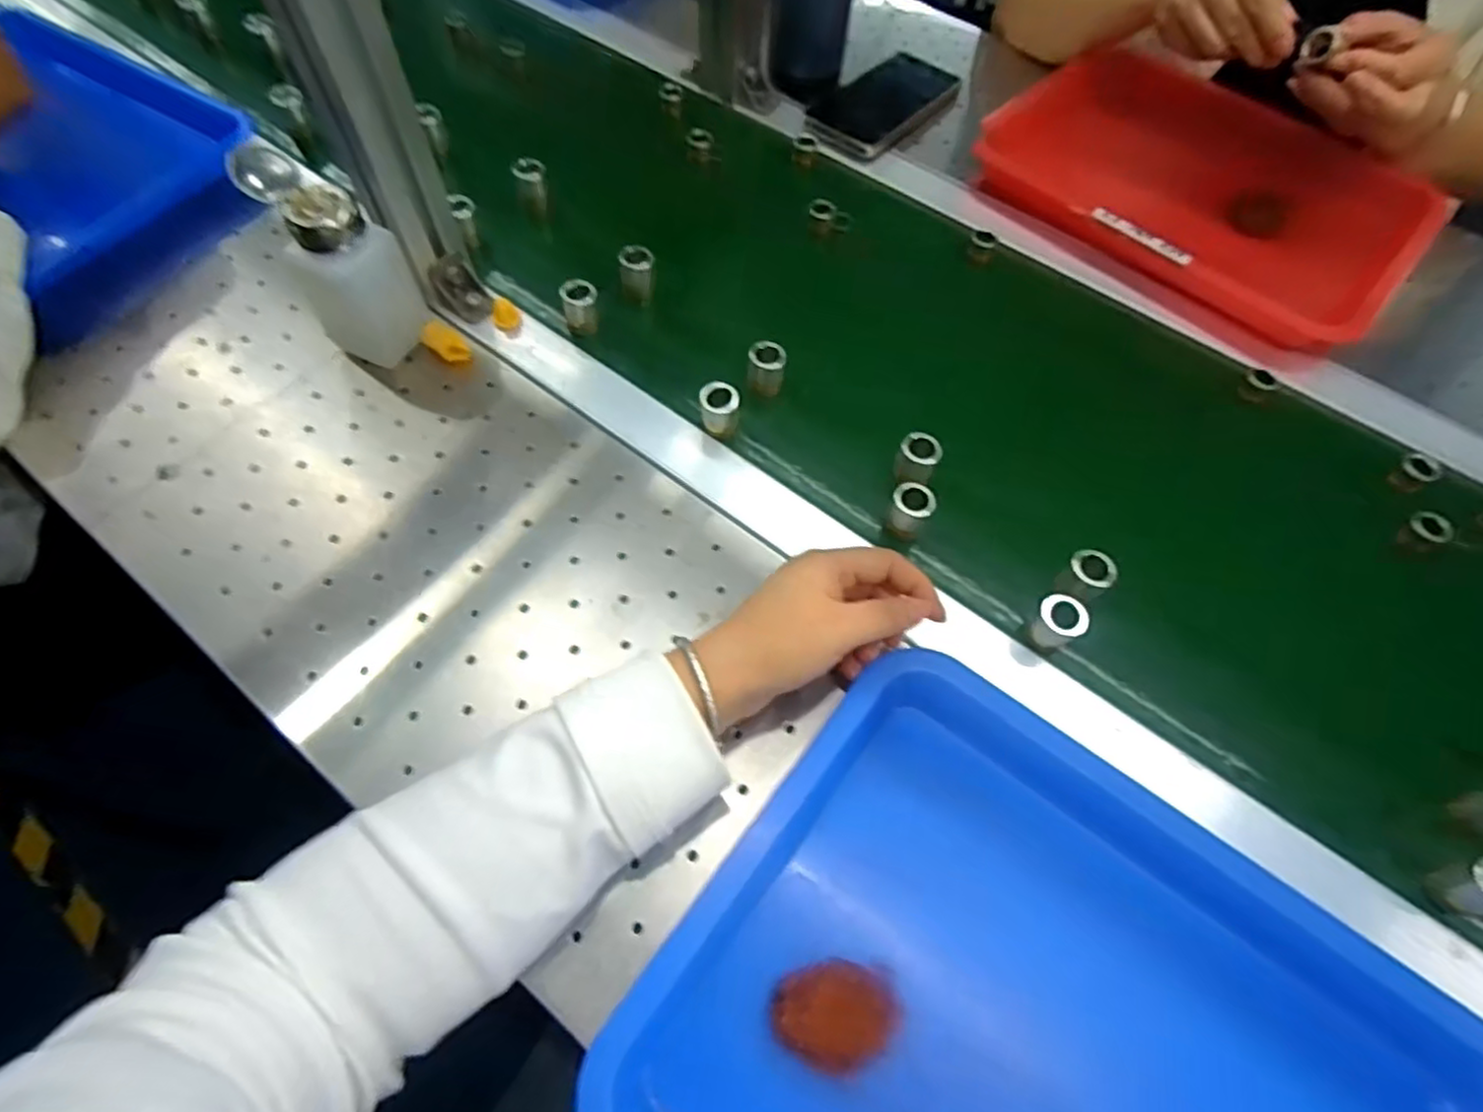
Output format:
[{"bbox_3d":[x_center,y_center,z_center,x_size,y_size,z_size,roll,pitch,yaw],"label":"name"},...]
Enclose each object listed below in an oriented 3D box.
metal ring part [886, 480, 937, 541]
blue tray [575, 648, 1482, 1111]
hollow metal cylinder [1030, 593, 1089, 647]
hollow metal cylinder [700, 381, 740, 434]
[{"bbox_3d":[0.100,-0.023,0.426,0.023,0.046,0.023,33,65,14],"label":"metal ring part"},{"bbox_3d":[0.129,0.228,0.292,0.325,0.062,0.261,36,66,16],"label":"blue tray"},{"bbox_3d":[0.175,0.039,0.390,0.022,0.035,0.025,-29,67,-17],"label":"hollow metal cylinder"},{"bbox_3d":[-0.014,-0.094,0.448,0.024,0.030,0.019,3,62,-1],"label":"hollow metal cylinder"}]

